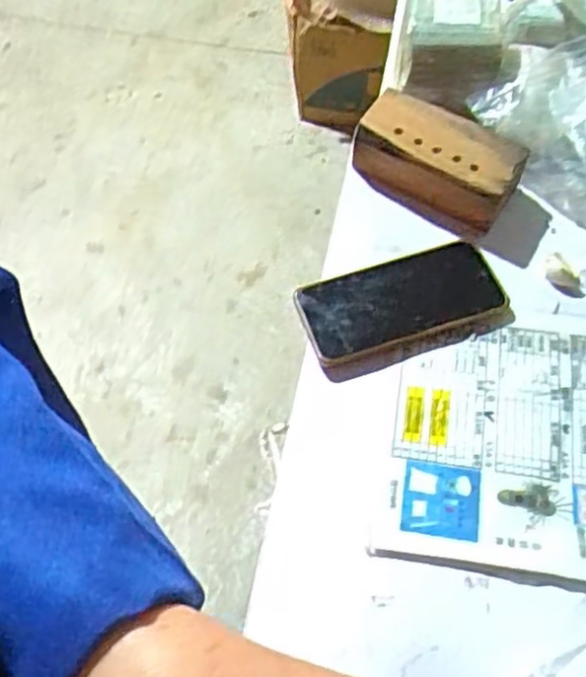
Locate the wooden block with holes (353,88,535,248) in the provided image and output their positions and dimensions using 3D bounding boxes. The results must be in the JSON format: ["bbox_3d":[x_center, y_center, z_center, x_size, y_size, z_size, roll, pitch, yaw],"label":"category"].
[{"bbox_3d":[0.129,-0.158,0.632,0.142,0.052,0.080,36,66,19],"label":"wooden block with holes"}]

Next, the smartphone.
[{"bbox_3d":[0.088,-0.032,0.582,0.159,0.009,0.074,-15,61,-9],"label":"smartphone"}]

